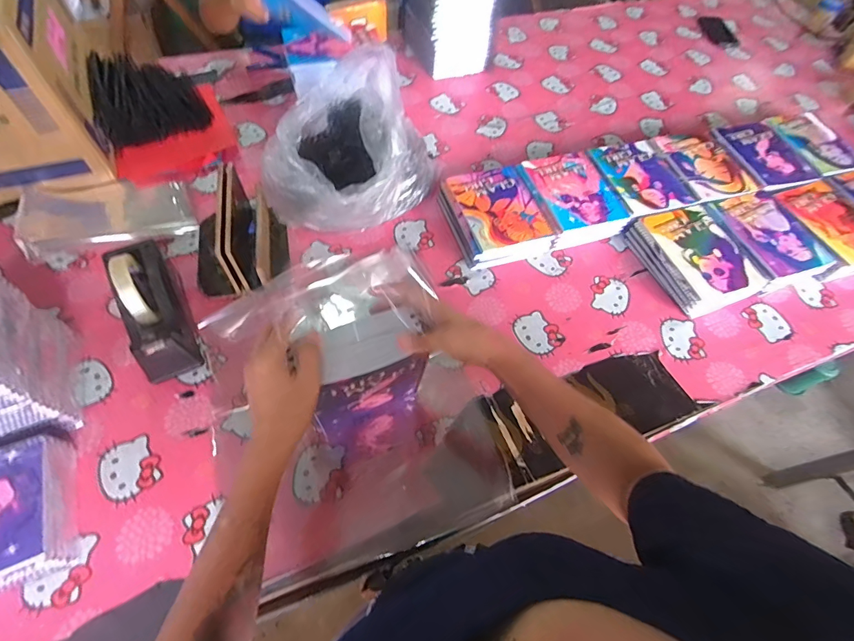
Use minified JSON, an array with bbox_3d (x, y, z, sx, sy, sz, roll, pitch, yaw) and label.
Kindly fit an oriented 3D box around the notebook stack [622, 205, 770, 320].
[{"bbox_3d":[0.503,-0.116,0.805,0.176,0.052,0.211,-16,61,-14],"label":"notebook stack"}]

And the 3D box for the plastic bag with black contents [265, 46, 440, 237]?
[{"bbox_3d":[-0.149,-0.297,0.757,0.254,0.237,0.256,24,60,10],"label":"plastic bag with black contents"}]

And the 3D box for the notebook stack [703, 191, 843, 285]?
[{"bbox_3d":[0.672,-0.161,0.845,0.182,0.054,0.201,-17,61,-14],"label":"notebook stack"}]

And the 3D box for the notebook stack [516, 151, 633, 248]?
[{"bbox_3d":[0.293,-0.244,0.865,0.166,0.053,0.220,-14,61,-13],"label":"notebook stack"}]

